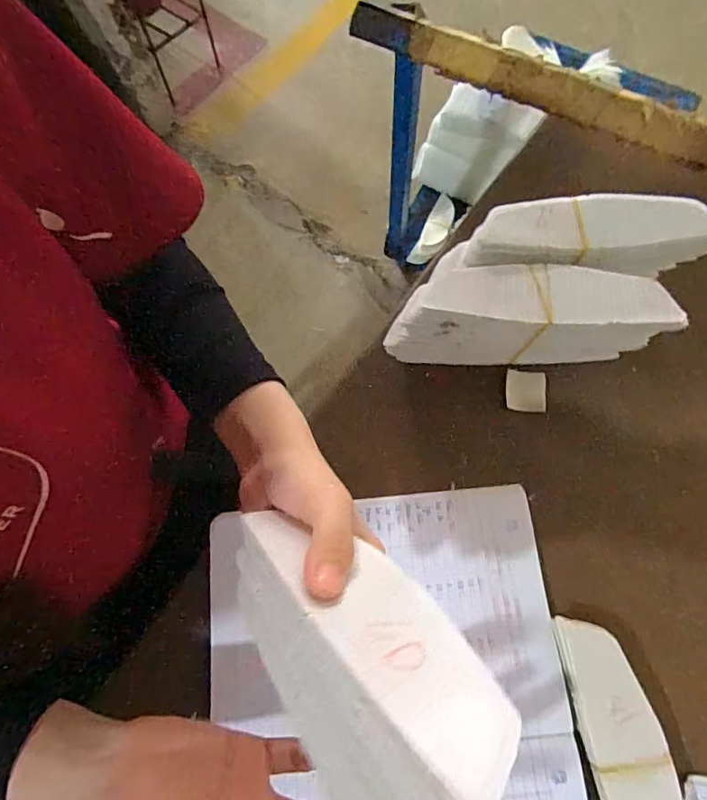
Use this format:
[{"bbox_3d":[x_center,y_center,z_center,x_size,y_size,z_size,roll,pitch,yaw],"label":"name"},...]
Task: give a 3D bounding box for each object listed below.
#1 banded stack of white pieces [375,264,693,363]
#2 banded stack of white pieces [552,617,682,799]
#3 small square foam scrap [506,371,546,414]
[{"bbox_3d":[0.131,-0.066,0.411,0.195,0.098,0.049,2,72,1],"label":"banded stack of white pieces"},{"bbox_3d":[0.188,0.246,0.348,0.050,0.017,0.181,-13,73,-3],"label":"banded stack of white pieces"},{"bbox_3d":[0.148,-0.007,0.433,0.033,0.004,0.034,3,90,2],"label":"small square foam scrap"}]

